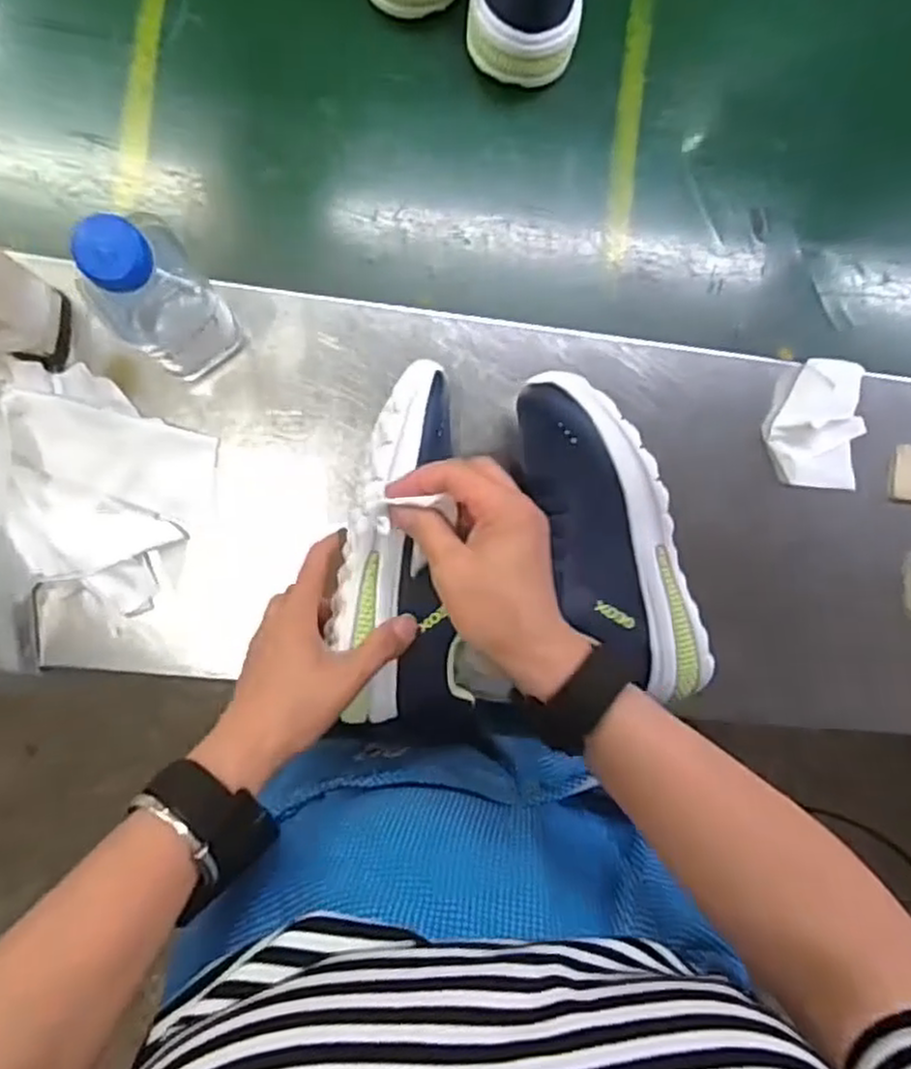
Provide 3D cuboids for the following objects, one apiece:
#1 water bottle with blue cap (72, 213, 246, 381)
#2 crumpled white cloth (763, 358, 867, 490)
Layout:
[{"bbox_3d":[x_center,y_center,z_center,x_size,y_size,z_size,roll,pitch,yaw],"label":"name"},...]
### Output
[{"bbox_3d":[-0.170,-0.130,0.431,0.068,0.184,0.057,-31,94,-6],"label":"water bottle with blue cap"},{"bbox_3d":[0.268,-0.081,0.554,0.073,0.042,0.094,-2,90,-7],"label":"crumpled white cloth"}]

